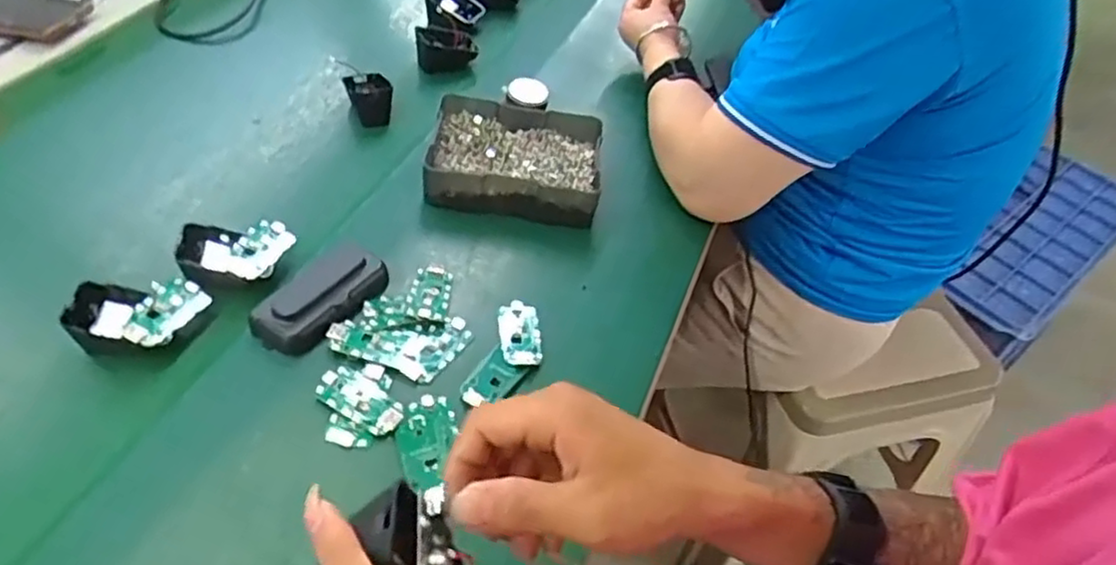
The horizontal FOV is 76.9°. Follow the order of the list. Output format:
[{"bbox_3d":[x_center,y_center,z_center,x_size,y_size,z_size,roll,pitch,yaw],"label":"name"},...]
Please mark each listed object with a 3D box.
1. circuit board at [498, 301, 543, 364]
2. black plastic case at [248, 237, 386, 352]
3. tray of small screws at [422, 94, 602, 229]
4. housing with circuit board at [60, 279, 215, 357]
[{"bbox_3d":[-0.030,0.040,0.556,0.031,0.008,0.062,-2,49,-10],"label":"circuit board"},{"bbox_3d":[-0.181,0.008,0.542,0.055,0.024,0.104,25,50,15],"label":"black plastic case"},{"bbox_3d":[-0.039,-0.118,0.670,0.158,0.047,0.132,8,48,0],"label":"tray of small screws"},{"bbox_3d":[-0.309,0.029,0.520,0.085,0.040,0.060,3,48,-5],"label":"housing with circuit board"}]

